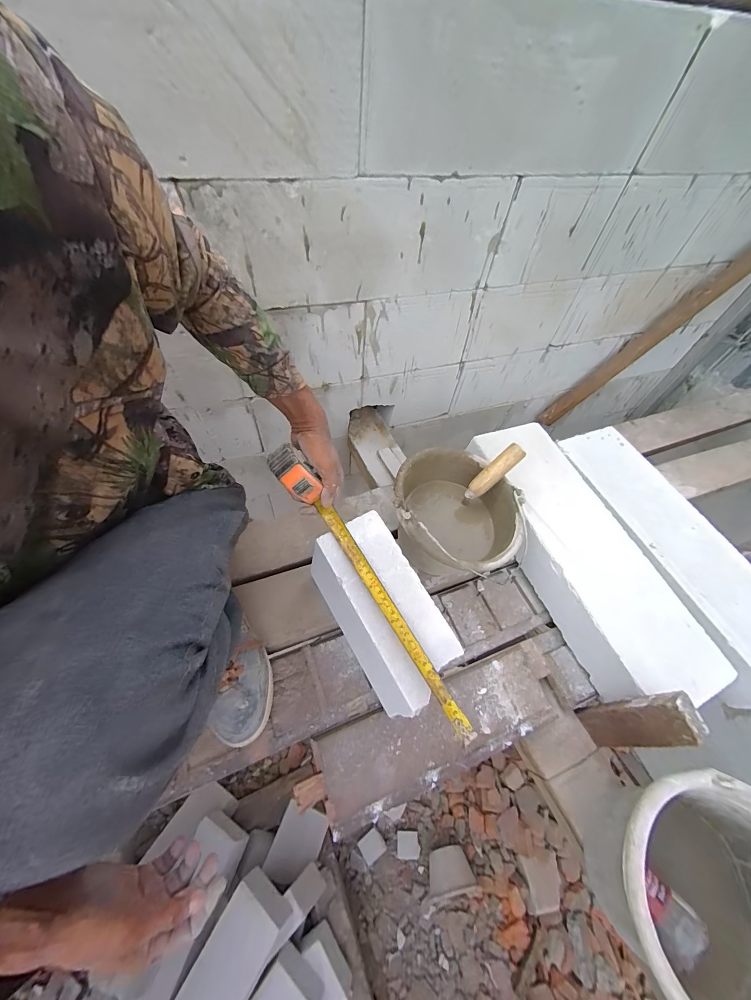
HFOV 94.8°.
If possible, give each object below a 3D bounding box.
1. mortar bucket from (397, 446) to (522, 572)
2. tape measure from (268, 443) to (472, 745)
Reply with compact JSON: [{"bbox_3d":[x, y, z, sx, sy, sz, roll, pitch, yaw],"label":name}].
[{"bbox_3d":[0.145,0.045,0.662,0.223,0.185,0.236,1,56,-2],"label":"mortar bucket"},{"bbox_3d":[-0.013,0.103,0.442,0.043,0.059,0.401,-32,81,-21],"label":"tape measure"}]

